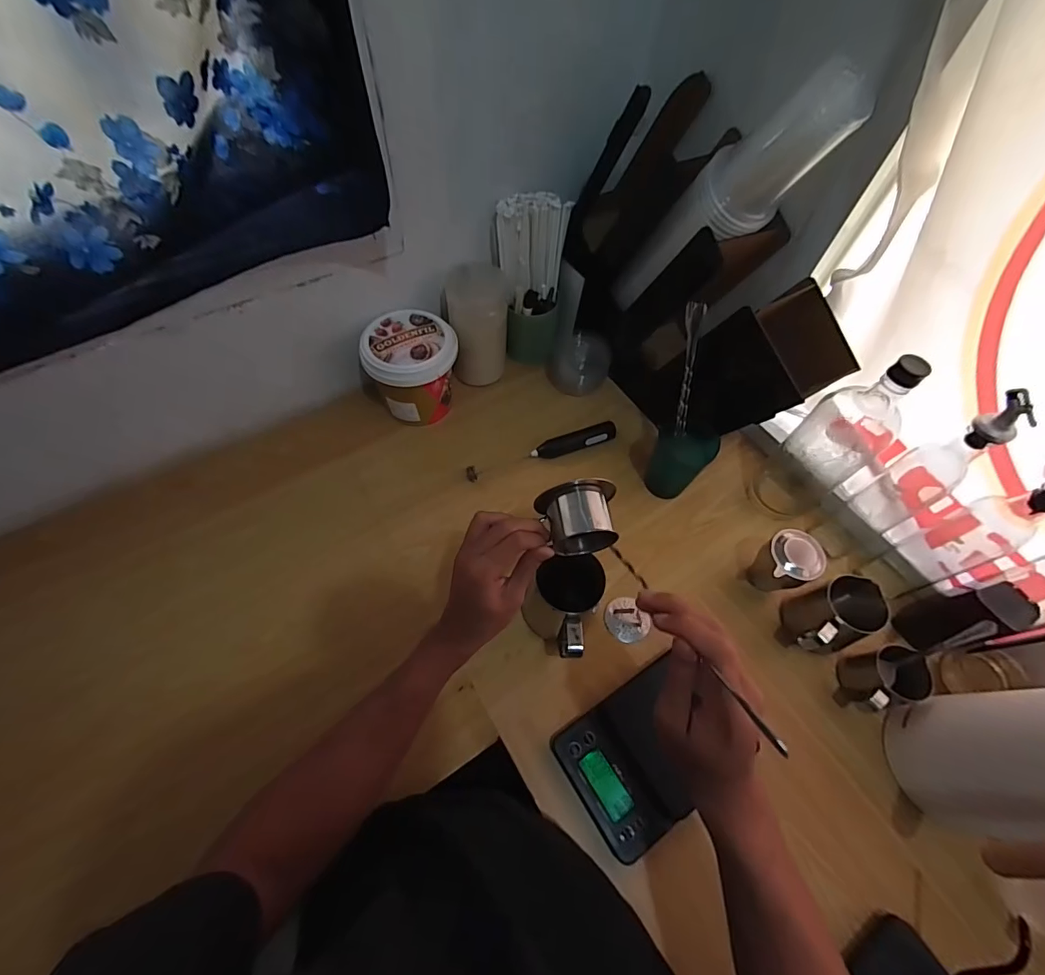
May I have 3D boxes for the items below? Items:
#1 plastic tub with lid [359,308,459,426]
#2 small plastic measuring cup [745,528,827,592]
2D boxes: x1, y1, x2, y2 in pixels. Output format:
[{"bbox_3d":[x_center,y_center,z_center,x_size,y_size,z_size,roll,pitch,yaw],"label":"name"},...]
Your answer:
[{"bbox_3d":[-0.160,-0.175,0.690,0.123,0.124,0.119,2,59,-3],"label":"plastic tub with lid"},{"bbox_3d":[0.325,0.104,0.584,0.069,0.085,0.063,2,59,-3],"label":"small plastic measuring cup"}]

